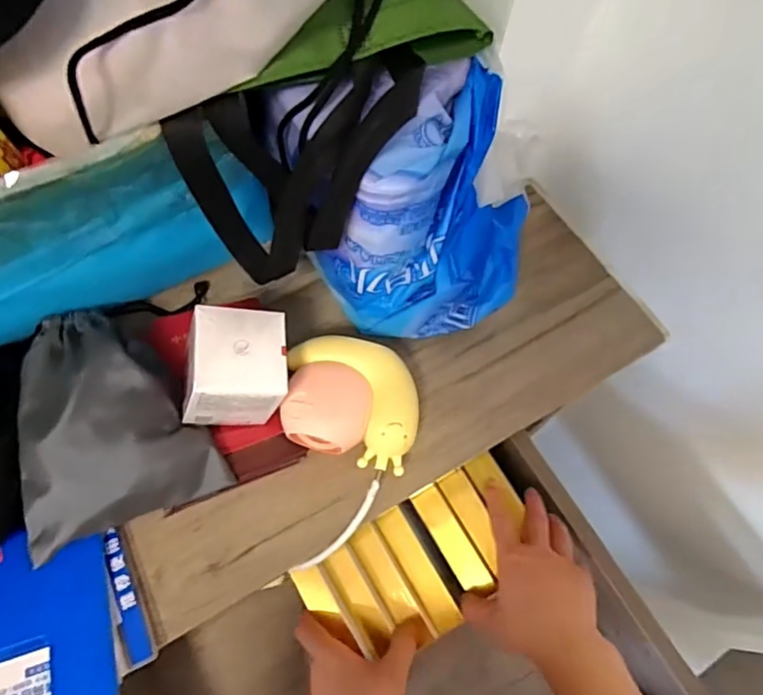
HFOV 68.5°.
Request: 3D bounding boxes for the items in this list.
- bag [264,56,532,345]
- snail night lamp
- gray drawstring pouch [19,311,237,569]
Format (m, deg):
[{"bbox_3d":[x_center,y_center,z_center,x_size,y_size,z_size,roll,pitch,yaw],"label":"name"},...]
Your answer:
[{"bbox_3d":[0.029,-0.103,0.449,0.177,0.197,0.142,-17,68,-10],"label":"bag"},{"bbox_3d":[-0.023,0.041,0.461,0.108,0.051,0.094,15,66,4],"label":"snail night lamp"},{"bbox_3d":[-0.215,0.053,0.427,0.131,0.069,0.161,-25,70,-13],"label":"gray drawstring pouch"}]

